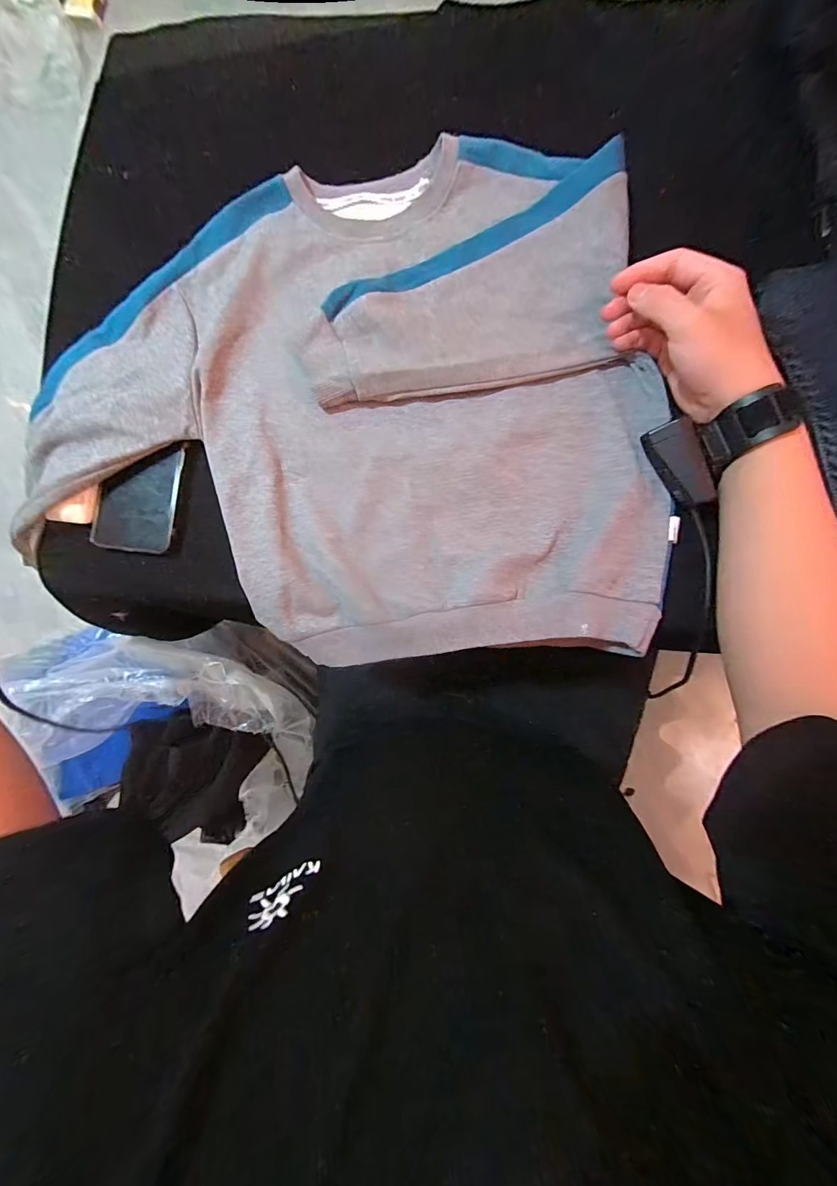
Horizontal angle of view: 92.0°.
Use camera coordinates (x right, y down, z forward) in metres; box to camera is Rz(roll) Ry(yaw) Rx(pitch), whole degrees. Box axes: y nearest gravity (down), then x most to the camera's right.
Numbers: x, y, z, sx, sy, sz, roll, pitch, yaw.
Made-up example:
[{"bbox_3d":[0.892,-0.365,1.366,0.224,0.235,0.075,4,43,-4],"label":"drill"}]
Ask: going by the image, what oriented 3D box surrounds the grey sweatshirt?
[{"bbox_3d":[-0.072,-0.163,0.355,0.531,0.031,0.433,-4,85,5],"label":"grey sweatshirt"}]

